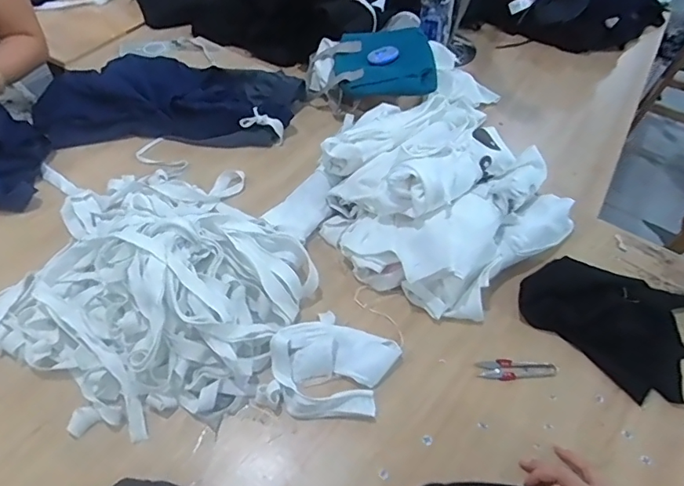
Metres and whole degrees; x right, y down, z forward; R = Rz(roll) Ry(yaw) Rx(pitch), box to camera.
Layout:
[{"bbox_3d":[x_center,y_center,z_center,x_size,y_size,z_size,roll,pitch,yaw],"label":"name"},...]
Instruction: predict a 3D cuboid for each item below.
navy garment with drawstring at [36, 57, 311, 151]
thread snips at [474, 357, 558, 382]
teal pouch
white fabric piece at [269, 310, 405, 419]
[{"bbox_3d":[-0.332,-0.277,0.968,0.502,0.079,0.200,2,50,-1],"label":"navy garment with drawstring"},{"bbox_3d":[0.228,0.165,0.644,0.099,0.011,0.029,-3,50,-5],"label":"thread snips"},{"bbox_3d":[0.087,-0.364,0.996,0.202,0.055,0.188,5,50,2],"label":"teal pouch"},{"bbox_3d":[-0.017,0.154,0.624,0.144,0.034,0.140,23,53,16],"label":"white fabric piece"}]

